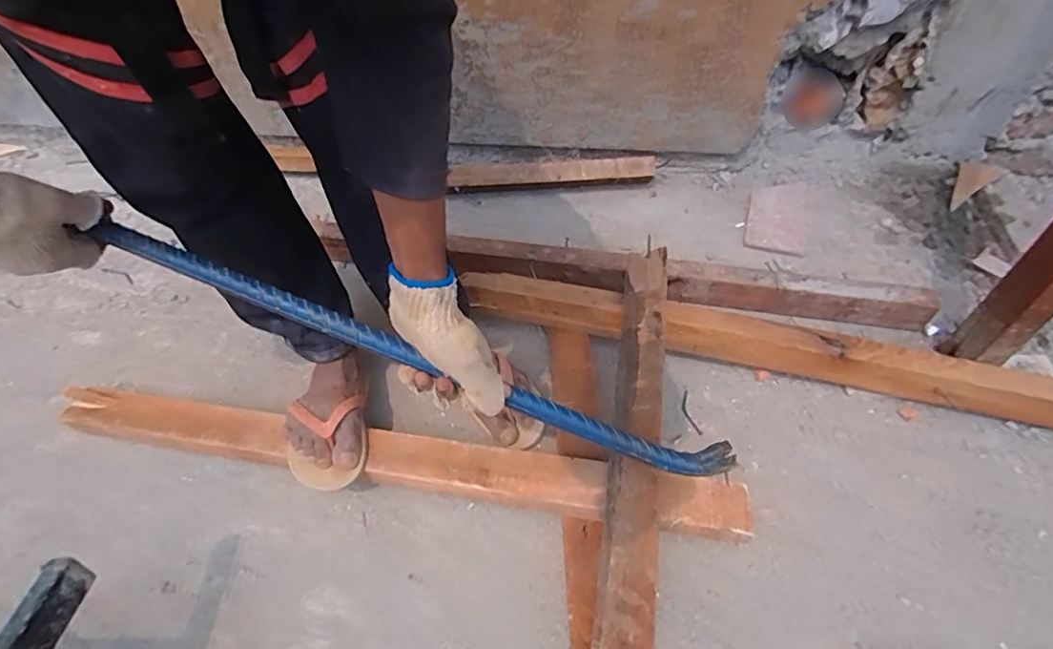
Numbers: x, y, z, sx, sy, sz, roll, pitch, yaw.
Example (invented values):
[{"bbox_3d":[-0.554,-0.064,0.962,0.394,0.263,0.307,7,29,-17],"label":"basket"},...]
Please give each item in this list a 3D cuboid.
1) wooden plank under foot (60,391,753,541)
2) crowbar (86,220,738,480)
[{"bbox_3d":[-0.190,0.159,0.658,0.861,0.049,0.075,6,54,11],"label":"wooden plank under foot"},{"bbox_3d":[-0.098,0.023,0.488,0.589,0.033,0.030,22,56,-1],"label":"crowbar"}]

